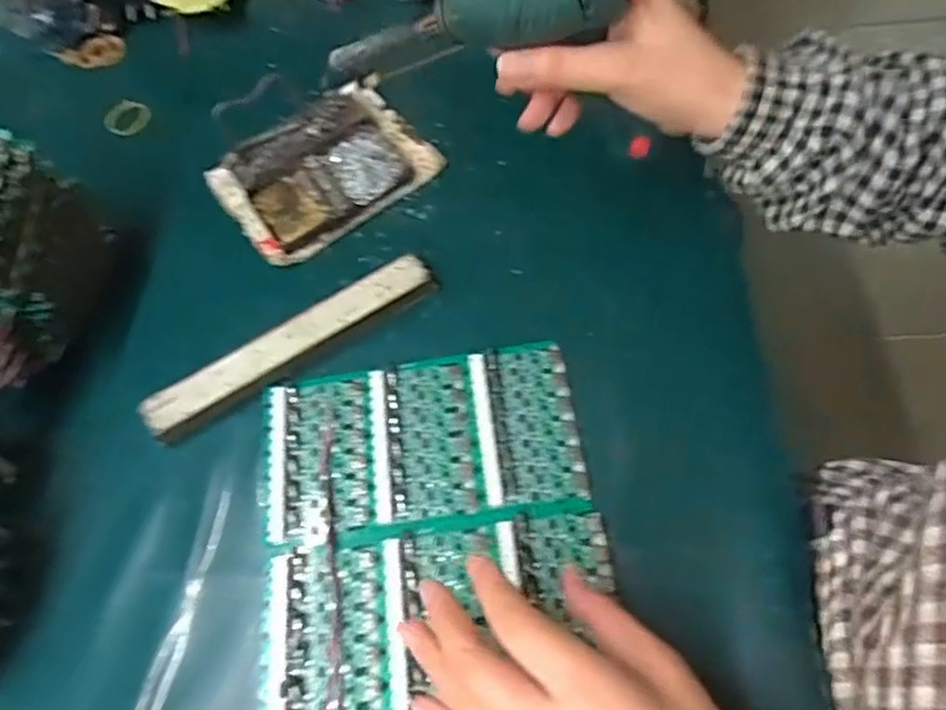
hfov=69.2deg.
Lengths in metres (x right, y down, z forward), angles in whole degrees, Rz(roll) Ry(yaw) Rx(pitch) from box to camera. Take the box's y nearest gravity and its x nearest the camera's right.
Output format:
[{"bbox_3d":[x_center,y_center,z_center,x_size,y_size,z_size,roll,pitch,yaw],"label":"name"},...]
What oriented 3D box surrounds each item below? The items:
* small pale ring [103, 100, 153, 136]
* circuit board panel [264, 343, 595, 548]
[{"bbox_3d":[-0.292,-0.200,0.580,0.039,0.013,0.030,-26,63,-11],"label":"small pale ring"},{"bbox_3d":[-0.032,0.052,0.412,0.184,0.014,0.107,-9,60,3],"label":"circuit board panel"}]

